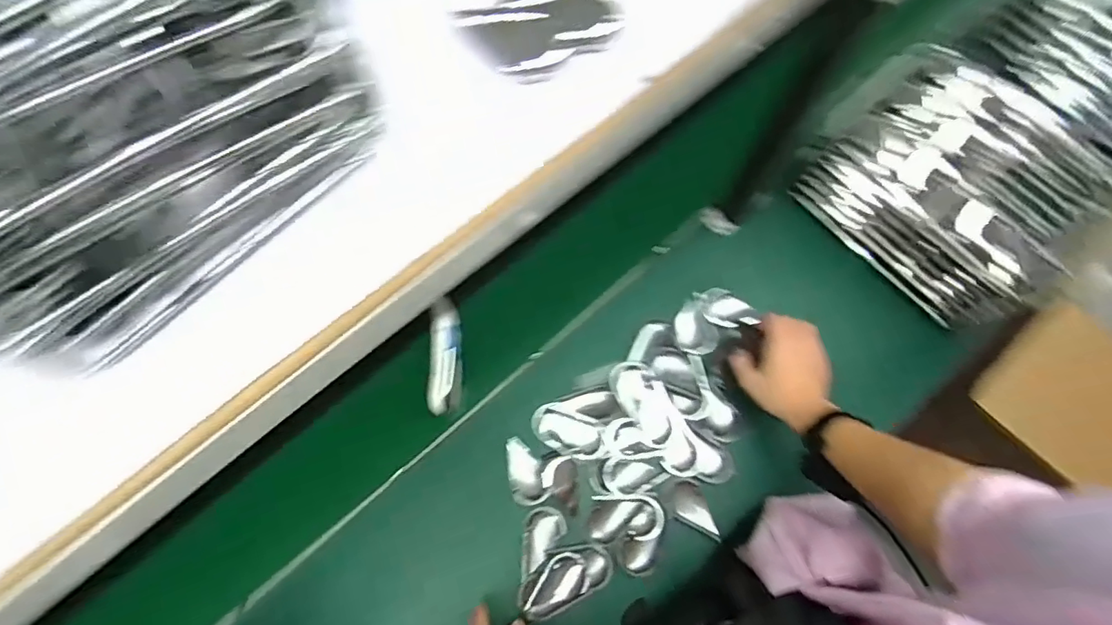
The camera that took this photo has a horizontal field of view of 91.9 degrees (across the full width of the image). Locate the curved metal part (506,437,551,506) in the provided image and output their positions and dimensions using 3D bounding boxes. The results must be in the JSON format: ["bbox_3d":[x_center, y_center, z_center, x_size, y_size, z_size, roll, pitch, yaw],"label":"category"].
[{"bbox_3d":[-0.044,0.208,0.710,0.043,0.025,0.088,-21,62,-6],"label":"curved metal part"}]

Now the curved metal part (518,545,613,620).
[{"bbox_3d":[0.010,0.331,0.667,0.119,0.017,0.058,-26,76,-8],"label":"curved metal part"}]

